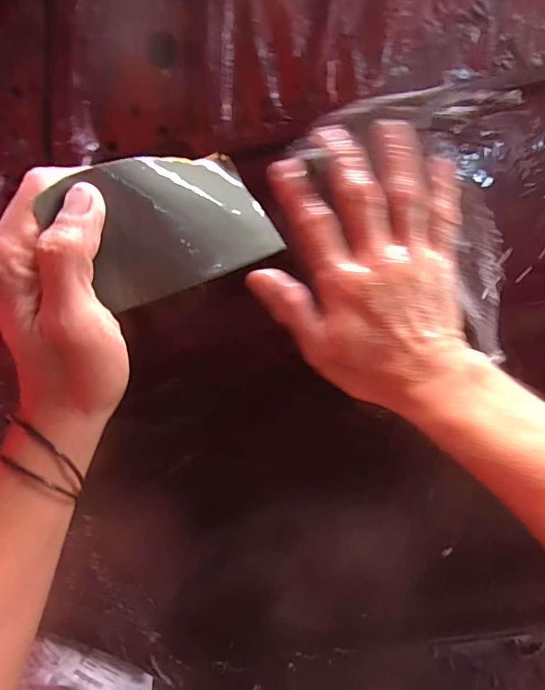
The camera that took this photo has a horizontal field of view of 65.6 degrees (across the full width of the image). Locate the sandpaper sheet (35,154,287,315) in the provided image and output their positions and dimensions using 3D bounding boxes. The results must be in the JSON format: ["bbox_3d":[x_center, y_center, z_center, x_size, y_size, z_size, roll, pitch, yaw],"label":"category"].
[{"bbox_3d":[-0.053,-0.065,0.225,0.100,0.066,0.022,-26,14,-20],"label":"sandpaper sheet"}]

